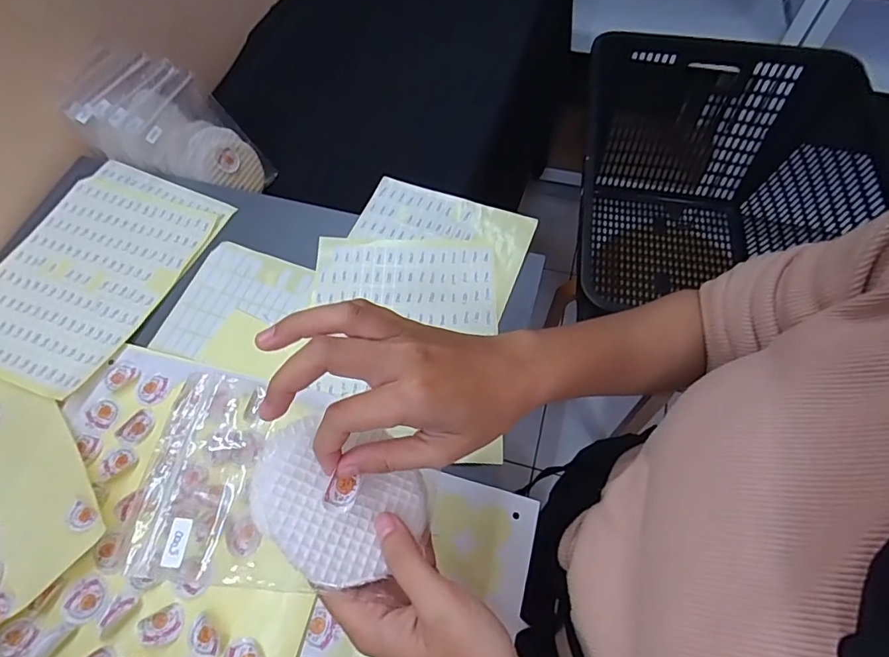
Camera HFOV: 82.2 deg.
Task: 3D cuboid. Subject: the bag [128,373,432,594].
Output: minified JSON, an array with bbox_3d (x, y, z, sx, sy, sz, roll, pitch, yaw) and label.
[{"bbox_3d":[-0.073,0.077,0.253,0.132,0.013,0.094,15,55,-13],"label":"bag"}]

